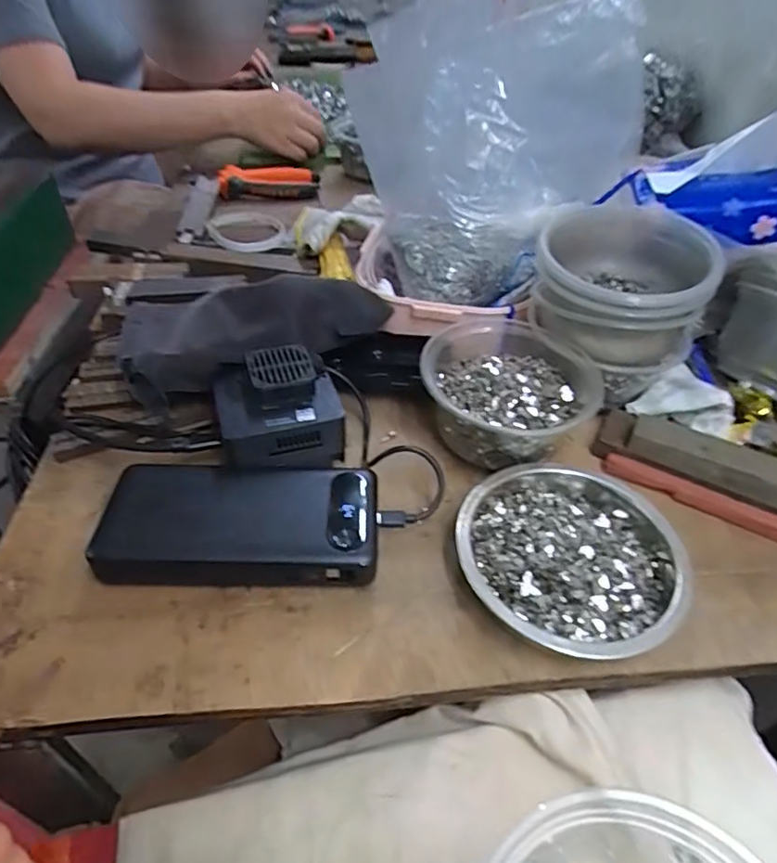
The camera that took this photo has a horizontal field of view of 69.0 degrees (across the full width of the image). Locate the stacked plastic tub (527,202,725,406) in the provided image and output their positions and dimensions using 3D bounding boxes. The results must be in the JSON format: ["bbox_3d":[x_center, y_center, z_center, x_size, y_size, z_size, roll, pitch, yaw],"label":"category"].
[{"bbox_3d":[0.163,-0.096,0.410,0.113,0.091,0.114,21,46,18],"label":"stacked plastic tub"}]

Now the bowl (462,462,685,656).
[{"bbox_3d":[0.105,0.067,0.321,0.117,0.038,0.118,2,44,-2],"label":"bowl"}]

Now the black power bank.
[{"bbox_3d":[-0.085,0.052,0.331,0.154,0.032,0.072,2,44,-1],"label":"black power bank"}]

